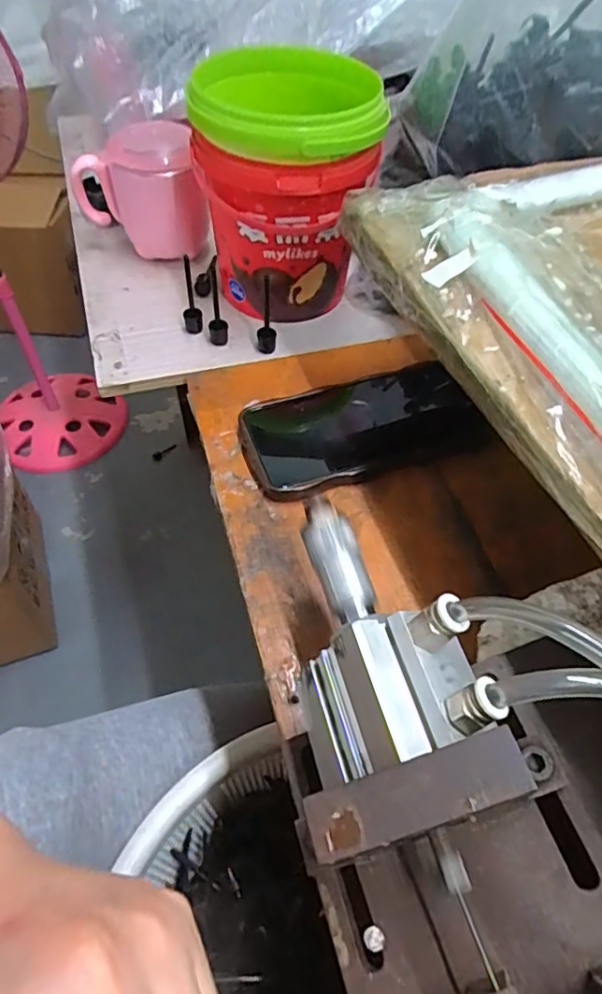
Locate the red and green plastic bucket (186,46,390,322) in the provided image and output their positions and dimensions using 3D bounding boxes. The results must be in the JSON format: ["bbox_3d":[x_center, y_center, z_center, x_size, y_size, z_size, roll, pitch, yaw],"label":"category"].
[{"bbox_3d":[-0.012,-0.232,0.442,0.124,0.151,0.122,-1,54,-3],"label":"red and green plastic bucket"}]

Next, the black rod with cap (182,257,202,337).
[{"bbox_3d":[-0.086,-0.156,0.438,0.015,0.067,0.014,-9,55,-9],"label":"black rod with cap"}]

